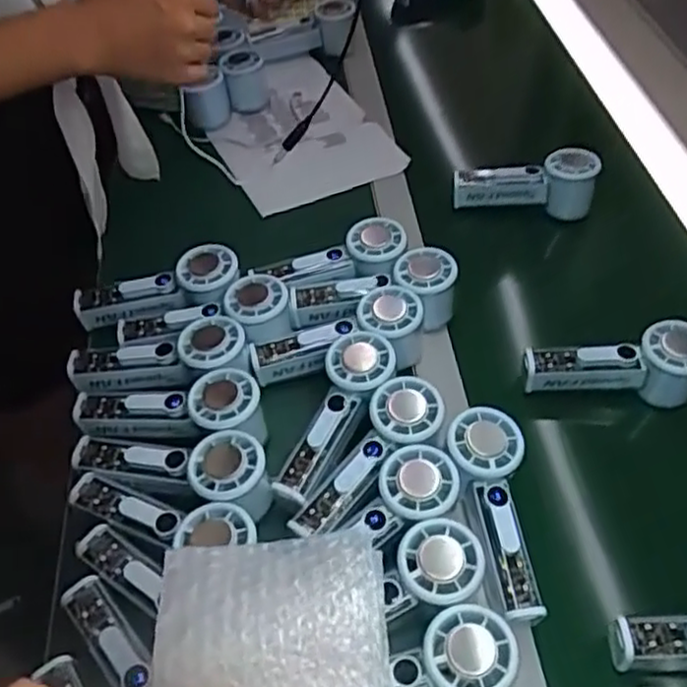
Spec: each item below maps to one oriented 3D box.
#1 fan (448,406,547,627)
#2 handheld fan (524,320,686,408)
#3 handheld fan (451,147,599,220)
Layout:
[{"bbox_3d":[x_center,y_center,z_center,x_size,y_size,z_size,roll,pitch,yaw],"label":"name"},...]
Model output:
[{"bbox_3d":[0.112,0.120,0.516,0.052,0.041,0.146,-5,50,-4],"label":"fan"},{"bbox_3d":[0.233,0.016,0.624,0.147,0.065,0.044,3,50,3],"label":"handheld fan"},{"bbox_3d":[0.192,-0.176,0.773,0.152,0.066,0.044,-1,50,-1],"label":"handheld fan"}]

